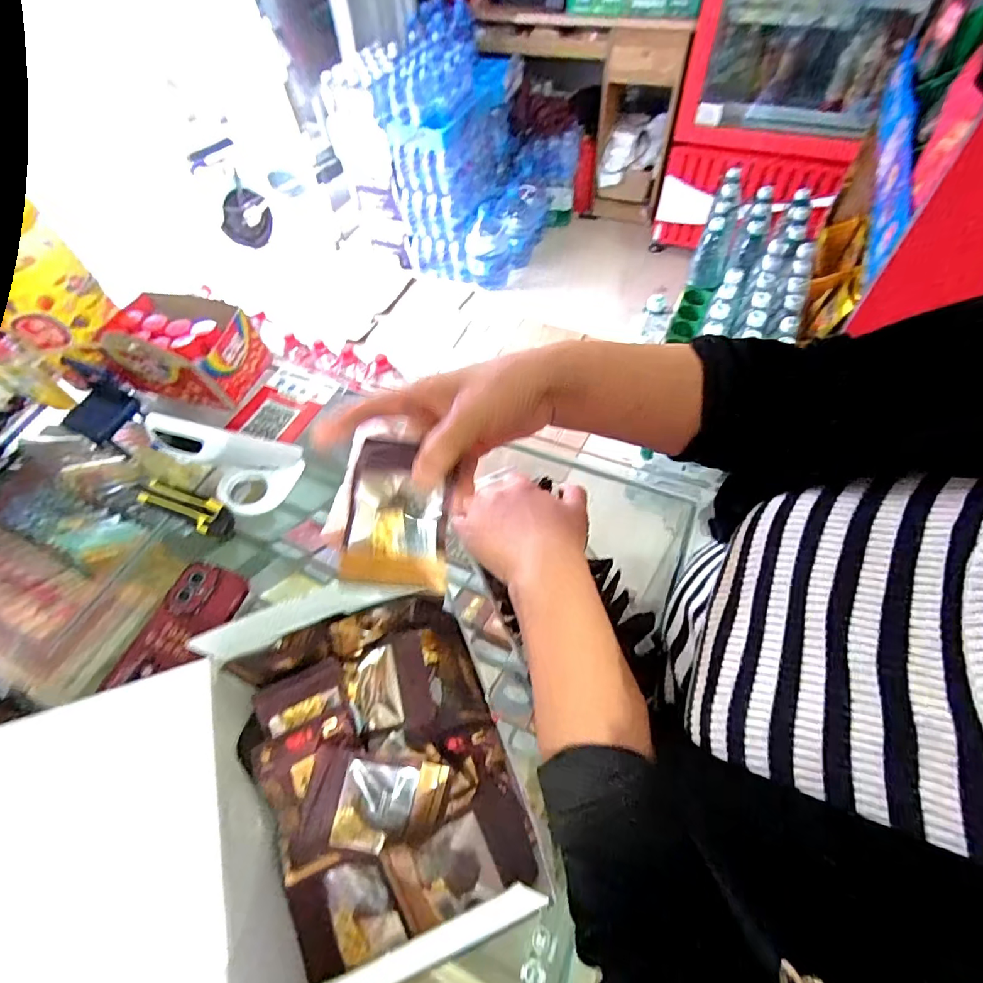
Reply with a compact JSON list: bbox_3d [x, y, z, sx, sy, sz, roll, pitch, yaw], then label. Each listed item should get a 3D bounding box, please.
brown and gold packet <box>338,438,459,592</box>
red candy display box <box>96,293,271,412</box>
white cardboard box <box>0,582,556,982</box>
[{"bbox_3d":[-0.064,0.012,0.328,0.073,0.018,0.099,3,78,13],"label":"brown and gold packet"},{"bbox_3d":[-0.426,-0.197,0.672,0.173,0.100,0.140,11,59,12],"label":"red candy display box"},{"bbox_3d":[-0.193,0.250,0.360,0.388,0.147,0.233,-22,58,-9],"label":"white cardboard box"}]

